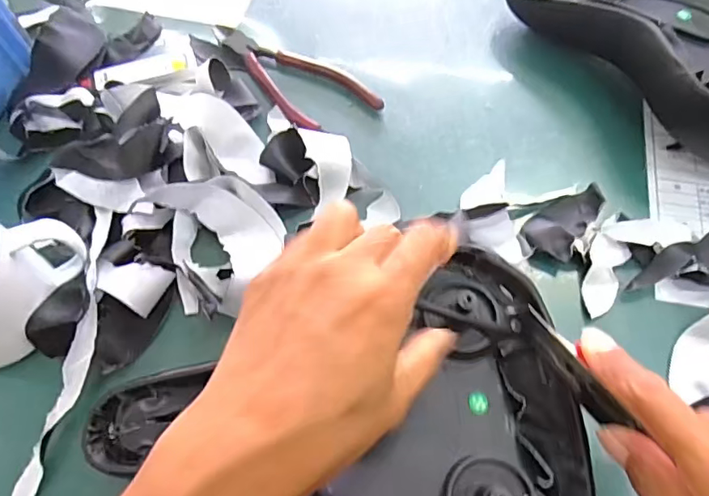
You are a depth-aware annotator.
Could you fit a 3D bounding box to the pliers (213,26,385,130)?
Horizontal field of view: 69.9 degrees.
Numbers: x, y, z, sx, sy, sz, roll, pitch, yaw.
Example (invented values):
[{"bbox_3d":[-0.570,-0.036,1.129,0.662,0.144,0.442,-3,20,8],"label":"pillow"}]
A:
[{"bbox_3d":[-0.053,-0.146,0.412,0.060,0.008,0.158,-39,69,-16],"label":"pliers"}]

